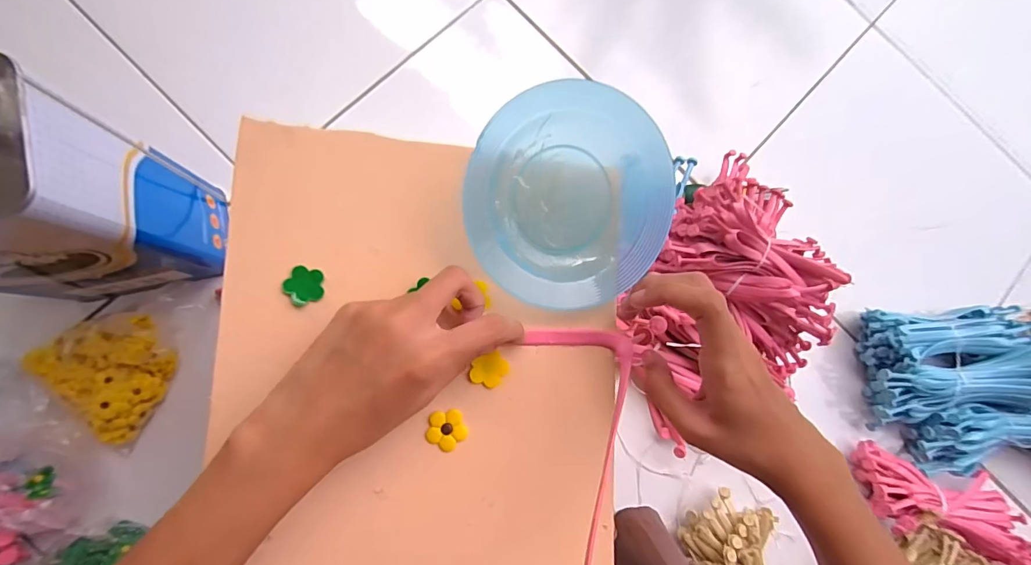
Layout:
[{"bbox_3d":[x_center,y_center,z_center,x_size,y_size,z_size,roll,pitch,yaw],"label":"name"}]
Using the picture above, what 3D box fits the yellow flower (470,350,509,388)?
[{"bbox_3d":[-0.016,0.053,0.270,0.021,0.004,0.022,1,82,-6],"label":"yellow flower"}]

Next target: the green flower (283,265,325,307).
[{"bbox_3d":[-0.127,0.001,0.264,0.022,0.004,0.022,1,82,-6],"label":"green flower"}]

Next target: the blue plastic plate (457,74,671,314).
[{"bbox_3d":[0.032,-0.050,0.267,0.125,0.022,0.126,-3,103,-15],"label":"blue plastic plate"}]

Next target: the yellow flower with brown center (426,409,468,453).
[{"bbox_3d":[-0.042,0.088,0.263,0.024,0.004,0.023,1,82,-6],"label":"yellow flower with brown center"}]

